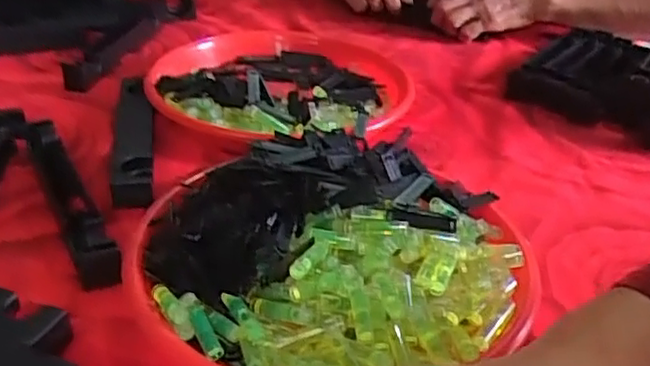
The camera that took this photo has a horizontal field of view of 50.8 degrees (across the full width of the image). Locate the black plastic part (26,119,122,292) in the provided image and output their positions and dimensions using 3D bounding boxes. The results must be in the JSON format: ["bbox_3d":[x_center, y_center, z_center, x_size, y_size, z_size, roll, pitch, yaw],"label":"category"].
[{"bbox_3d":[-0.187,0.004,0.497,0.025,0.028,0.203,-14,35,-26],"label":"black plastic part"}]

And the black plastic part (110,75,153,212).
[{"bbox_3d":[-0.160,-0.042,0.570,0.031,0.025,0.176,-4,32,-13],"label":"black plastic part"}]

